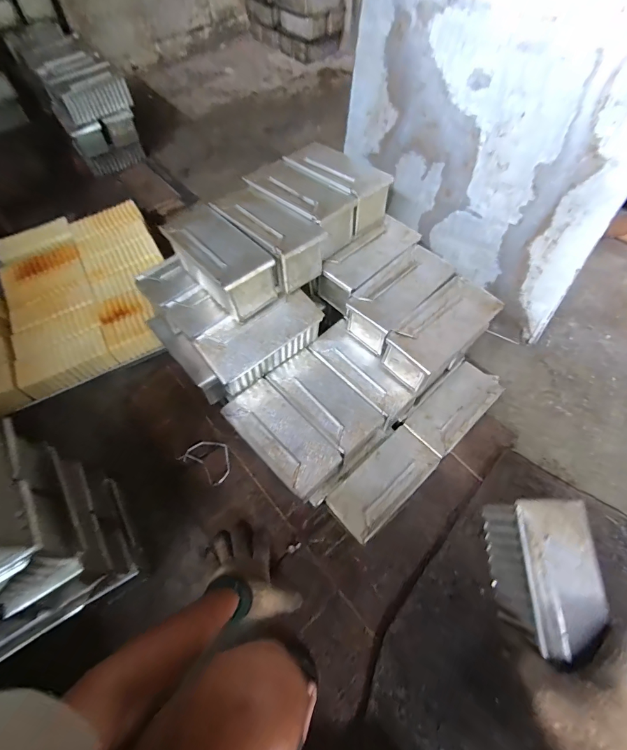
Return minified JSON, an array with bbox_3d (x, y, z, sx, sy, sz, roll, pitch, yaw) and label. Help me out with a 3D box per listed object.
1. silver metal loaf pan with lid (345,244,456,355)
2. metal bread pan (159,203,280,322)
[{"bbox_3d":[0.156,-0.138,0.711,0.207,0.083,0.104,-40,66,-20],"label":"silver metal loaf pan with lid"},{"bbox_3d":[-0.153,-0.192,0.649,0.103,0.084,0.204,-32,62,-18],"label":"metal bread pan"}]

